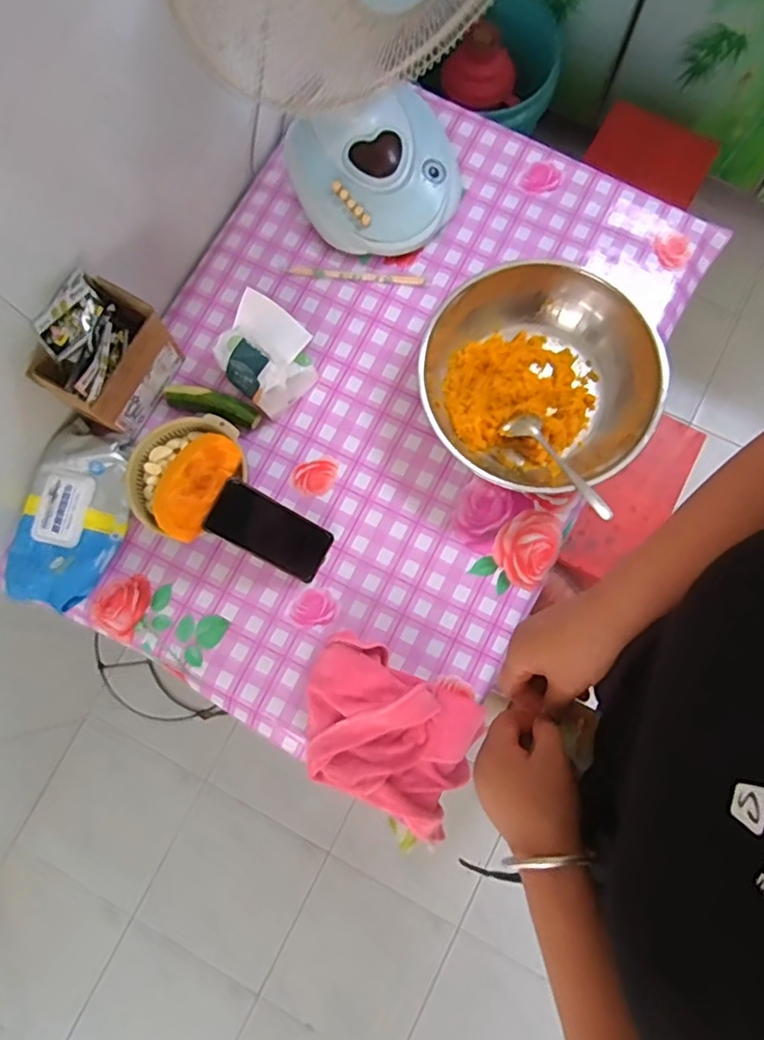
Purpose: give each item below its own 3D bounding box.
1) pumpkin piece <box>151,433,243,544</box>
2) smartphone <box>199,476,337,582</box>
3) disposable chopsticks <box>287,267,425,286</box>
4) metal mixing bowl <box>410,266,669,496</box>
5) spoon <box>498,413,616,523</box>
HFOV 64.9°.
[{"bbox_3d":[-0.239,-0.046,0.747,0.088,0.047,0.135,24,81,6],"label":"pumpkin piece"},{"bbox_3d":[-0.141,0.014,0.771,0.161,0.012,0.074,31,79,-24],"label":"smartphone"},{"bbox_3d":[-0.037,-0.358,0.882,0.195,0.009,0.015,4,78,2],"label":"disposable chopsticks"},{"bbox_3d":[0.202,-0.183,0.802,0.296,0.087,0.299,0,78,1],"label":"metal mixing bowl"},{"bbox_3d":[0.225,-0.074,0.768,0.050,0.027,0.198,-31,57,-5],"label":"spoon"}]

